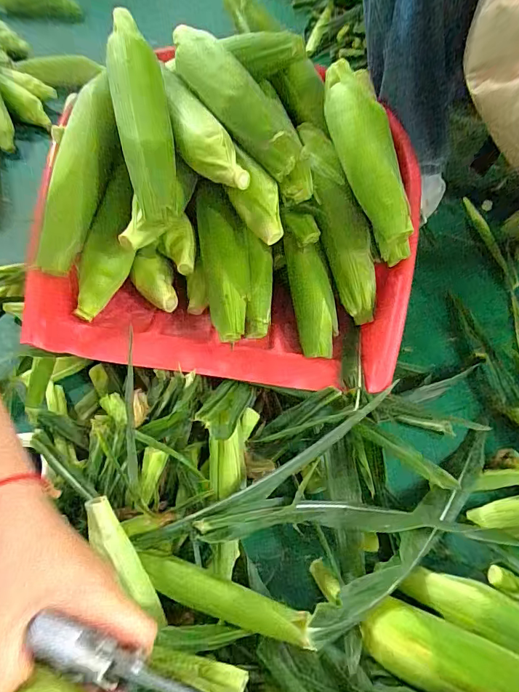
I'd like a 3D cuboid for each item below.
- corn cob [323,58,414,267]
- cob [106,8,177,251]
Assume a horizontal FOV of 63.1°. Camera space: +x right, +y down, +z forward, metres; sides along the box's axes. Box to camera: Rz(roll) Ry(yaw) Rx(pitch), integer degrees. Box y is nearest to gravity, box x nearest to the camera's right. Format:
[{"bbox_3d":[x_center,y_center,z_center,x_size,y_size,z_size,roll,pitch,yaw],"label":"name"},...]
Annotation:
[{"bbox_3d":[0.116,-0.217,0.487,0.056,0.063,0.242,-13,80,-11],"label":"corn cob"},{"bbox_3d":[-0.125,-0.235,0.437,0.064,0.080,0.247,-7,83,-8],"label":"cob"}]

